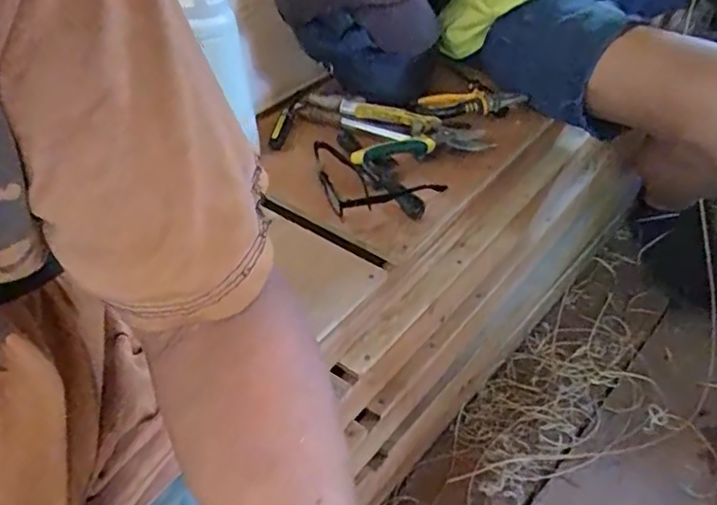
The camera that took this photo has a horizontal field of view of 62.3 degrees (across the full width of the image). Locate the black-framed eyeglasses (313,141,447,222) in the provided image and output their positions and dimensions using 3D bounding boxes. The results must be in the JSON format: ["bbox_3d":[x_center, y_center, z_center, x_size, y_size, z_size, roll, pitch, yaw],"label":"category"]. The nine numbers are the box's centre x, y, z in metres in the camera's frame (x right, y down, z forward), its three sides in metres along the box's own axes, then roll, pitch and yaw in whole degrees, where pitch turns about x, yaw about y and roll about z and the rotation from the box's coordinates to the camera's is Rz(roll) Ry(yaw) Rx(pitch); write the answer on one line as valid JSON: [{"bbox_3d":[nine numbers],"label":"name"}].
[{"bbox_3d":[0.021,-0.099,0.740,0.140,0.032,0.130,-11,42,-8],"label":"black-framed eyeglasses"}]

